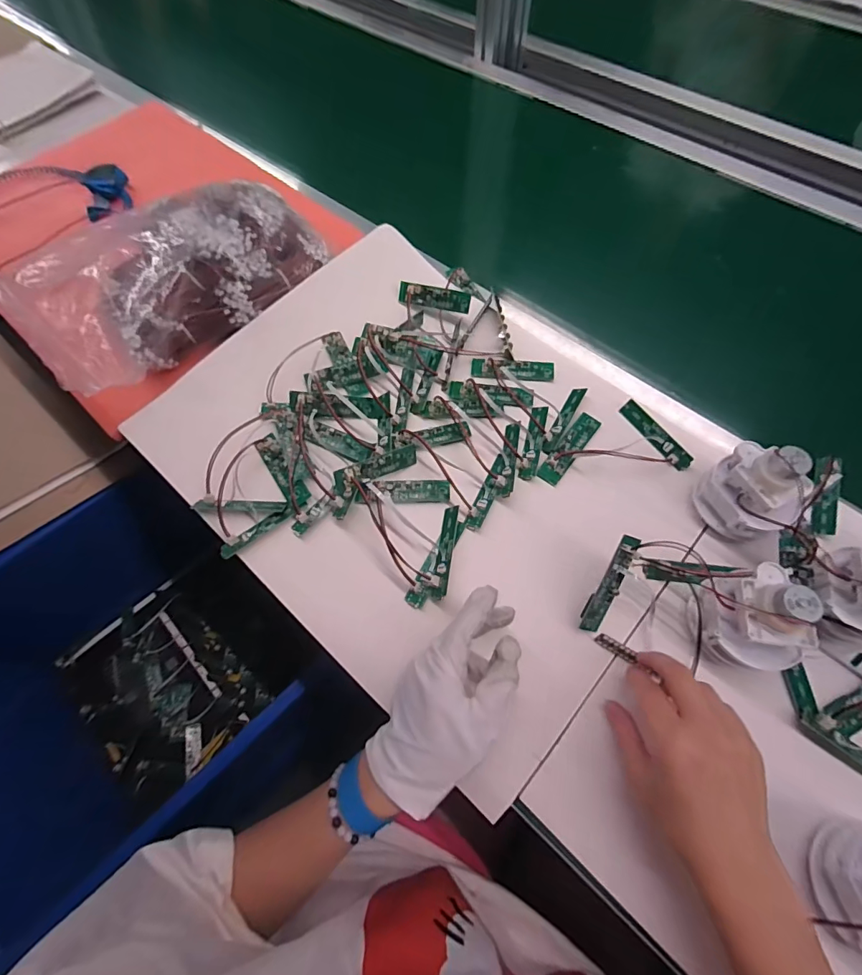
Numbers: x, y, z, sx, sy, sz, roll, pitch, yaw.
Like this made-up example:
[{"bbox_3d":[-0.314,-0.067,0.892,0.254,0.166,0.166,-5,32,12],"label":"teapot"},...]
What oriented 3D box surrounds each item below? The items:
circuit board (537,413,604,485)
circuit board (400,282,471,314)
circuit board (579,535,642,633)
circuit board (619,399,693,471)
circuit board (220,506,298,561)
[{"bbox_3d":[0.134,-0.040,0.422,0.021,0.011,0.085,34,69,17],"label":"circuit board"},{"bbox_3d":[0.003,-0.208,0.484,0.083,0.010,0.024,20,110,15],"label":"circuit board"},{"bbox_3d":[0.140,0.076,0.346,0.019,0.011,0.082,25,101,13],"label":"circuit board"},{"bbox_3d":[0.218,-0.051,0.429,0.017,0.004,0.083,-43,66,20],"label":"circuit board"},{"bbox_3d":[-0.154,0.037,0.391,0.070,0.004,0.012,-36,68,-15],"label":"circuit board"}]

